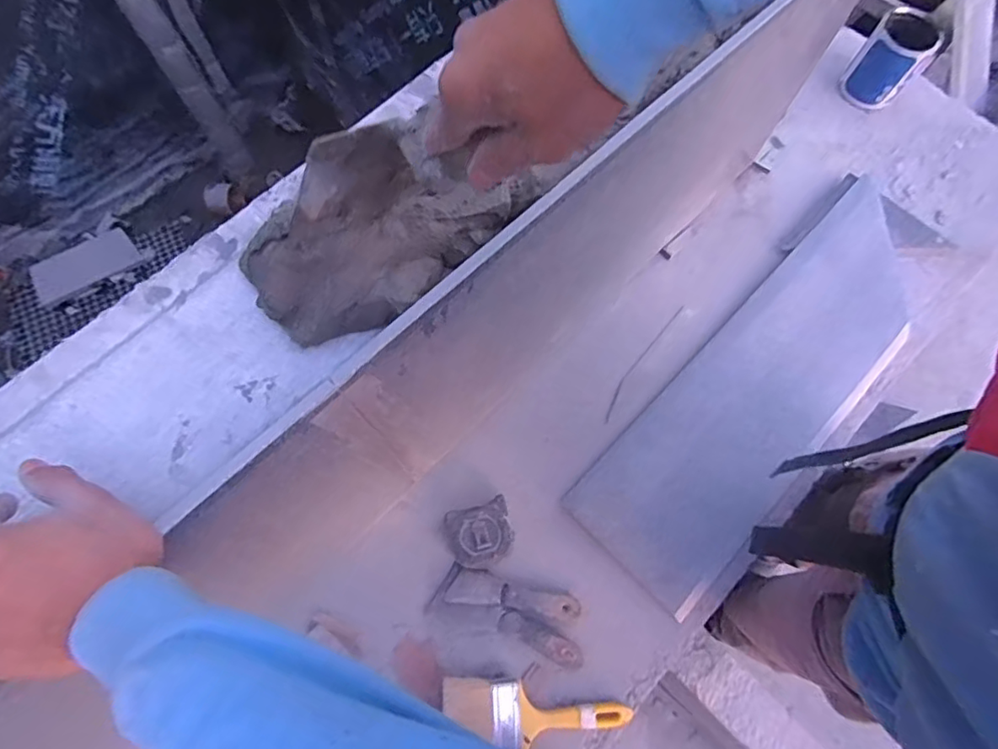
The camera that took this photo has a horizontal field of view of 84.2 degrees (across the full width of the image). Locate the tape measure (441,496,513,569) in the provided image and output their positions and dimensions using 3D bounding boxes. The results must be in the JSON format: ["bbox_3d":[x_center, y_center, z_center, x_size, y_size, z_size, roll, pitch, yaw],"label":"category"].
[{"bbox_3d":[-0.027,0.211,0.728,0.087,0.035,0.076,-14,72,-6],"label":"tape measure"}]

